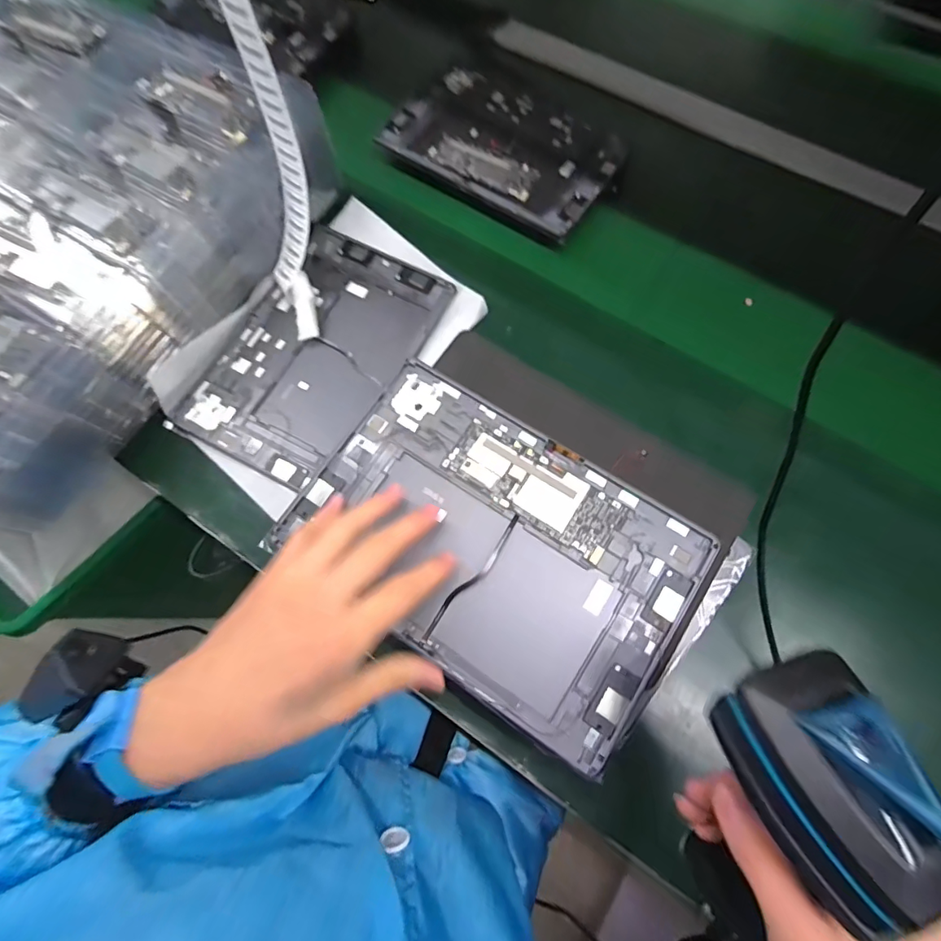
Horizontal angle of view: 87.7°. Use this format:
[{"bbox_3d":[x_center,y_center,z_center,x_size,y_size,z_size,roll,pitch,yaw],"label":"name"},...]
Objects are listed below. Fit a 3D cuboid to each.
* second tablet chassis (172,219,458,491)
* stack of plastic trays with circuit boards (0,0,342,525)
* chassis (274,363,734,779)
[{"bbox_3d":[-0.145,-0.114,0.477,0.167,0.011,0.253,25,74,8],"label":"second tablet chassis"},{"bbox_3d":[-0.423,-0.237,0.461,0.415,0.106,0.428,29,73,10],"label":"stack of plastic trays with circuit boards"},{"bbox_3d":[0.014,0.048,0.329,0.252,0.012,0.167,32,75,10],"label":"chassis"}]

